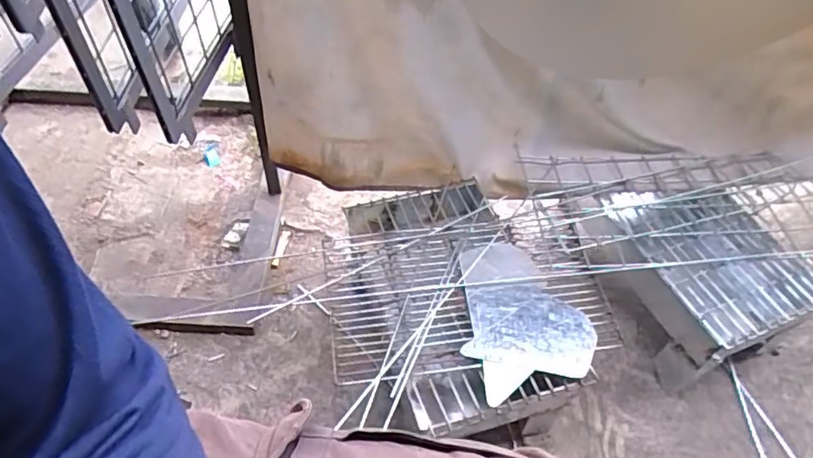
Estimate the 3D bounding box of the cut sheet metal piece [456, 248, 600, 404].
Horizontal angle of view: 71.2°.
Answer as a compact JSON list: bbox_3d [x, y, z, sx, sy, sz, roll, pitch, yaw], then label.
[{"bbox_3d":[0.145,0.111,0.764,0.163,0.010,0.210,-15,54,-12],"label":"cut sheet metal piece"}]

